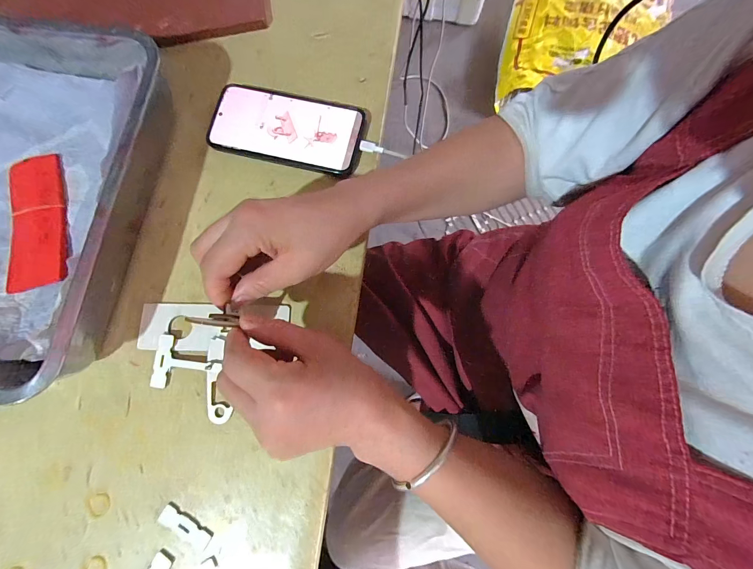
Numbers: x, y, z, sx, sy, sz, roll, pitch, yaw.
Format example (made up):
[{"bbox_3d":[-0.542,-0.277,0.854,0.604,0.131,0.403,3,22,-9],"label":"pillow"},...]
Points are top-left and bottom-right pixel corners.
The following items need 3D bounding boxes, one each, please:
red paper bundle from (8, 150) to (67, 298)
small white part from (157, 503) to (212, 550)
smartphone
[{"bbox_3d":[-0.346,-0.067,0.334,0.054,0.010,0.143,-17,79,-2],"label":"red paper bundle"},{"bbox_3d":[-0.168,0.212,0.287,0.049,0.004,0.017,27,81,6],"label":"small white part"},{"bbox_3d":[-0.095,-0.165,0.353,0.162,0.017,0.079,11,80,3],"label":"smartphone"}]

